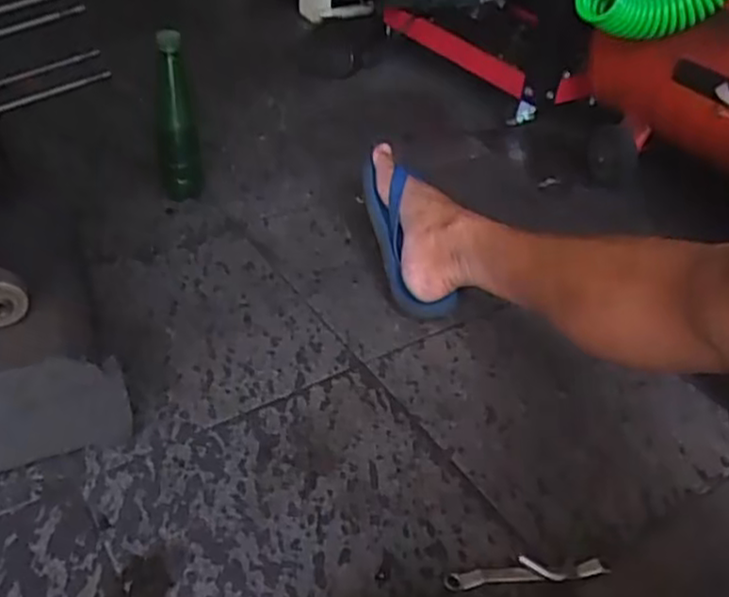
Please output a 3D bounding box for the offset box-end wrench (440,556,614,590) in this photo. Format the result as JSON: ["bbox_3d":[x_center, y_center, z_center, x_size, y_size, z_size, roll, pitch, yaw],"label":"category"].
[{"bbox_3d":[0.132,0.221,0.578,0.135,0.008,0.018,-1,40,-10],"label":"offset box-end wrench"}]

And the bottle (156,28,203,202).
[{"bbox_3d":[-0.246,-0.235,0.936,0.057,0.218,0.066,-7,41,-16],"label":"bottle"}]

